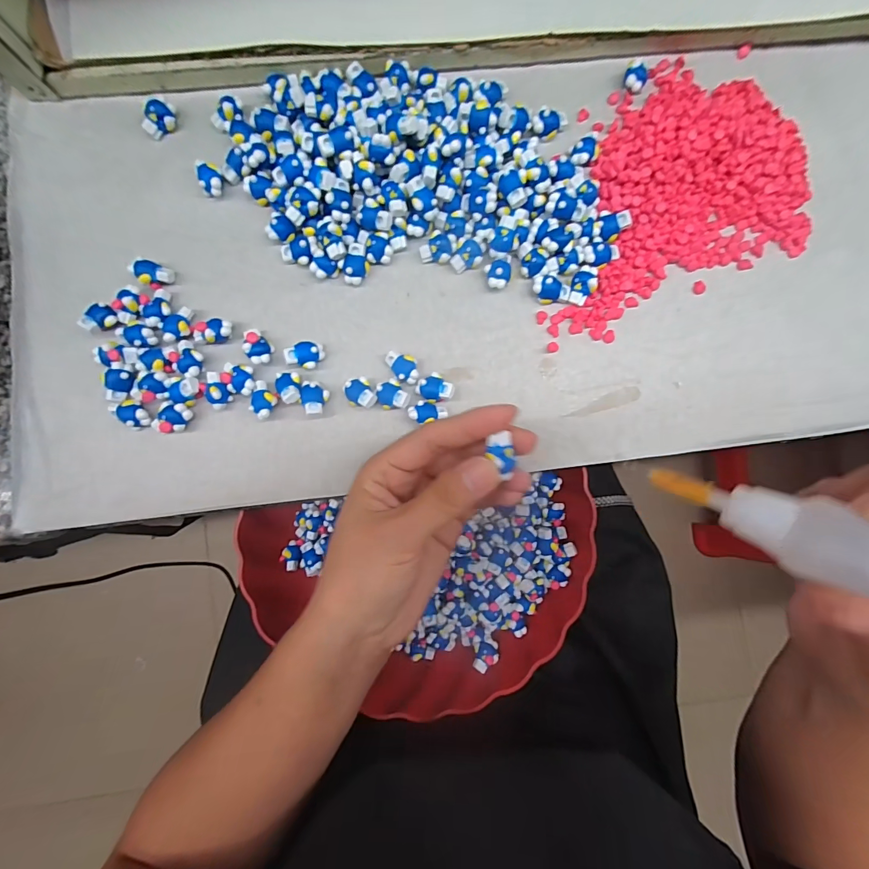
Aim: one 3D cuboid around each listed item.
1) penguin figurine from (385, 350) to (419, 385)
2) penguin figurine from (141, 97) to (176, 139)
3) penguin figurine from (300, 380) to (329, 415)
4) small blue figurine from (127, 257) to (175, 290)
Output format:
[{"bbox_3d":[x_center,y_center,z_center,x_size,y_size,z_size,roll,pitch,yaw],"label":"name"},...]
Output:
[{"bbox_3d":[-0.017,-0.039,0.233,0.014,0.013,0.021,-43,89,-2],"label":"penguin figurine"},{"bbox_3d":[-0.163,-0.187,0.239,0.022,0.012,0.012,-40,89,-2],"label":"penguin figurine"},{"bbox_3d":[-0.068,-0.021,0.230,0.014,0.011,0.019,6,88,0],"label":"penguin figurine"},{"bbox_3d":[-0.163,-0.093,0.234,0.017,0.015,0.014,31,88,1],"label":"small blue figurine"}]

